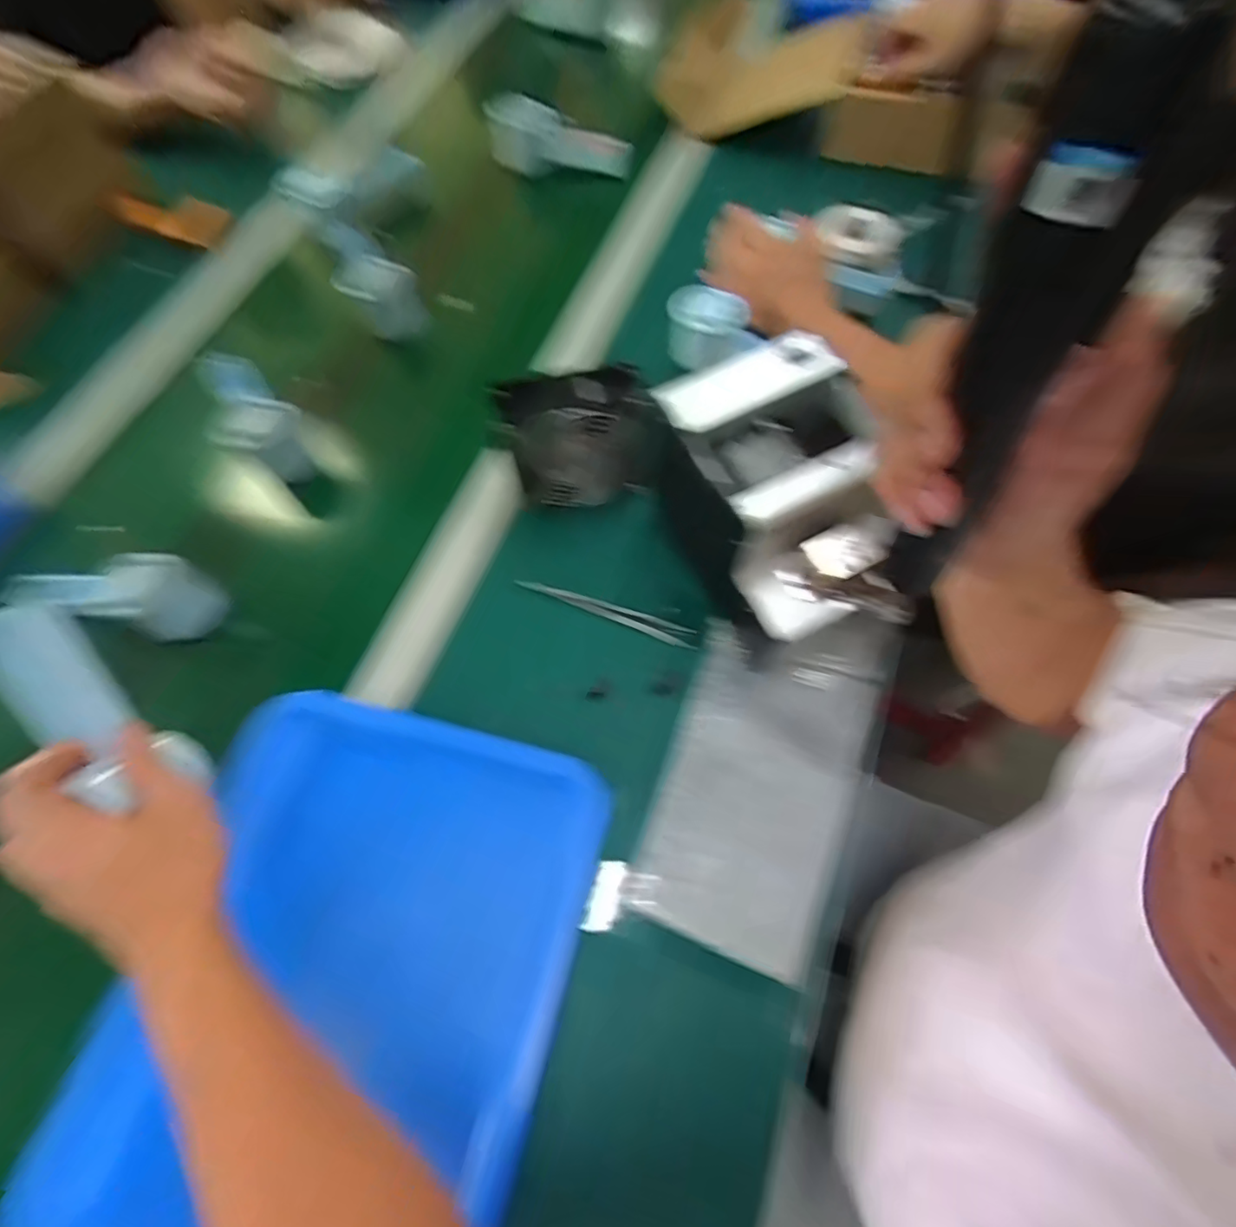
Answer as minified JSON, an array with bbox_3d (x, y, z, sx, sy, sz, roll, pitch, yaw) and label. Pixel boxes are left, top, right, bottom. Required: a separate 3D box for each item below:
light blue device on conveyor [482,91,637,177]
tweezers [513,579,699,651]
[{"bbox_3d":[-0.076,-0.609,0.769,0.182,0.076,0.043,7,67,-11],"label":"light blue device on conveyor"},{"bbox_3d":[-0.010,-0.002,0.488,0.153,0.006,0.018,16,67,11],"label":"tweezers"}]

